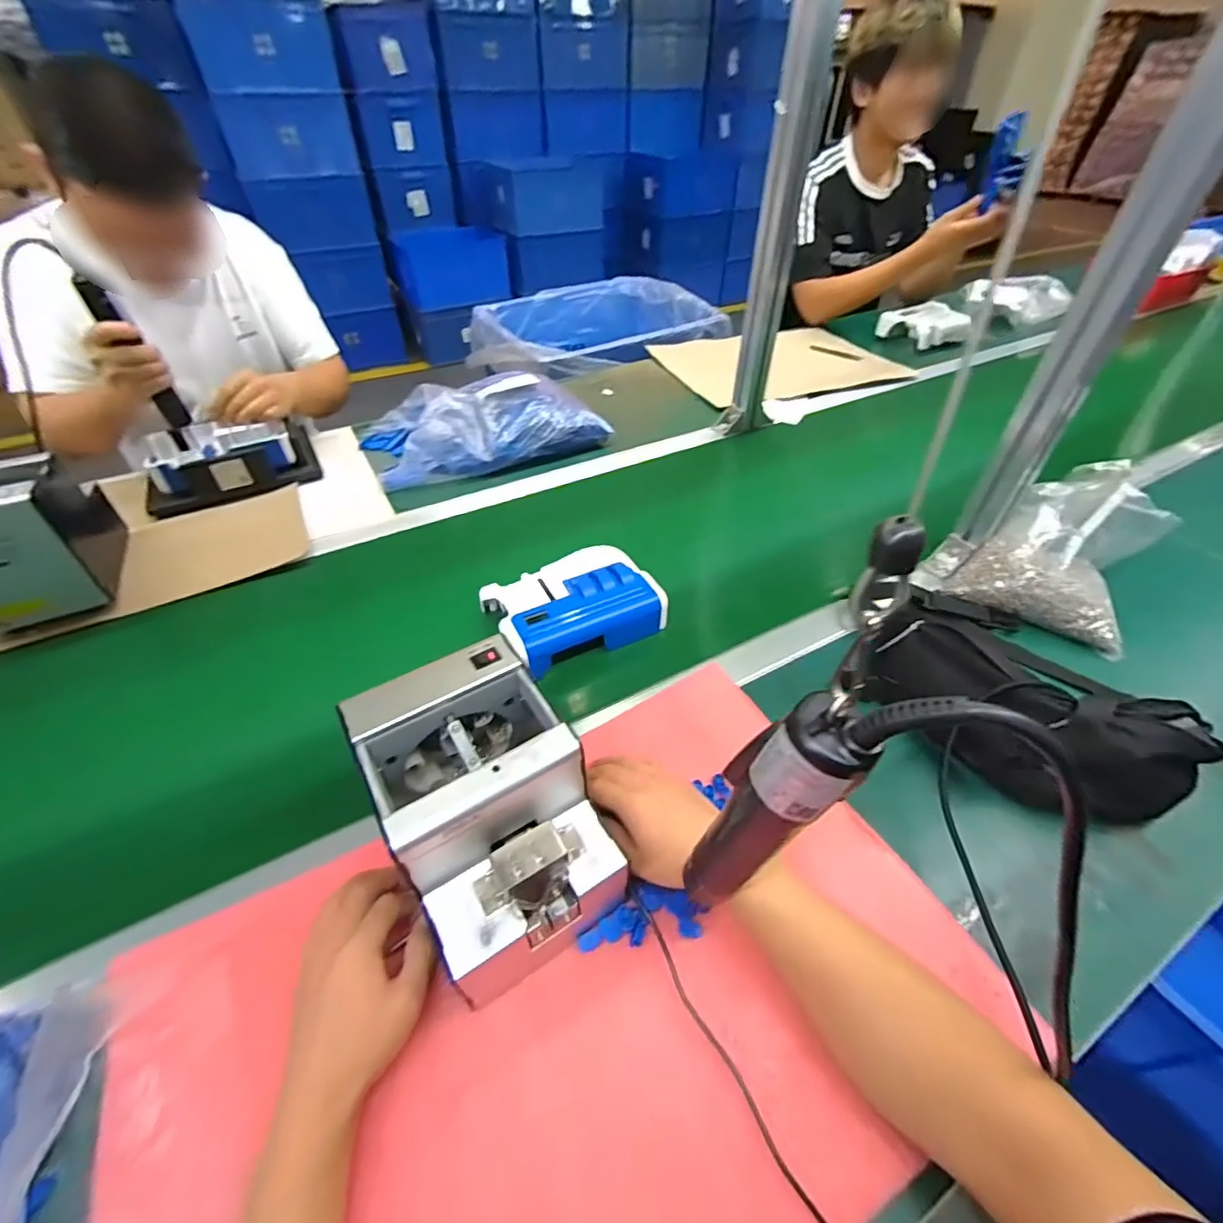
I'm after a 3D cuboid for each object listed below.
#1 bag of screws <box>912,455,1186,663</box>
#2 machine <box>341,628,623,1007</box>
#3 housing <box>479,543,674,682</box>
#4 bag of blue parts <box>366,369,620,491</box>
[{"bbox_3d":[0.507,-0.081,0.632,0.213,0.140,0.159,23,49,22],"label":"bag of screws"},{"bbox_3d":[-0.085,0.139,0.387,0.119,0.130,0.169,-24,50,-22],"label":"machine"},{"bbox_3d":[-0.045,-0.009,0.621,0.172,0.055,0.132,-23,49,-22],"label":"housing"},{"bbox_3d":[-0.212,-0.318,0.913,0.378,0.081,0.212,-17,47,-16],"label":"bag of blue parts"}]

